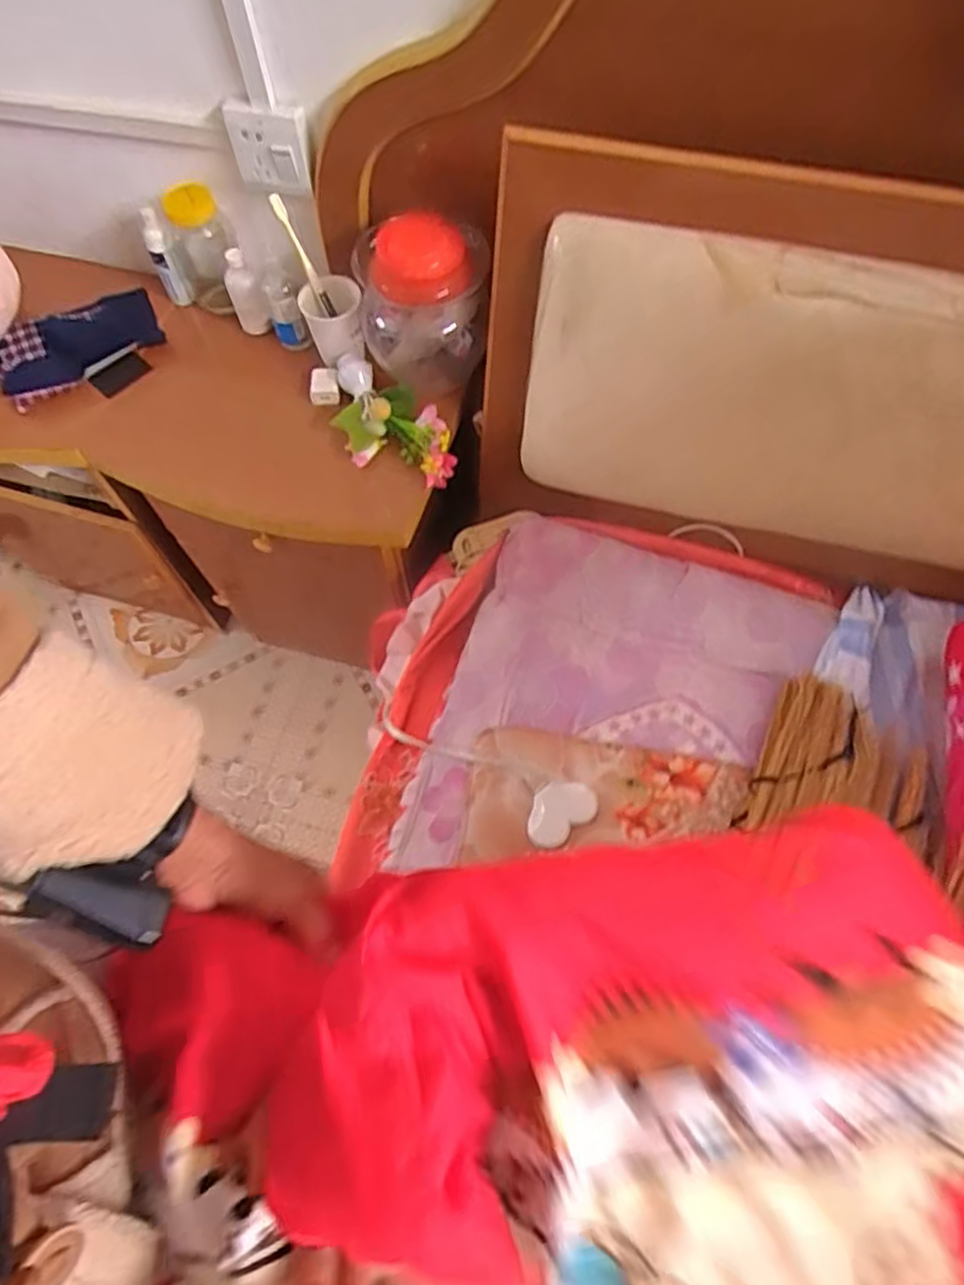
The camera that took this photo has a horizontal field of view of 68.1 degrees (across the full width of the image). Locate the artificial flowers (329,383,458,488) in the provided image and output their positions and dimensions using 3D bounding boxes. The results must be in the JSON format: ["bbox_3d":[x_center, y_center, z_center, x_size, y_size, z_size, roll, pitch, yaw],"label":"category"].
[{"bbox_3d":[-0.094,-0.241,0.823,0.151,0.045,0.102,16,67,9],"label":"artificial flowers"}]

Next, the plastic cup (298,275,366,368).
[{"bbox_3d":[-0.175,-0.379,0.842,0.071,0.063,0.071,-14,66,-5],"label":"plastic cup"}]

